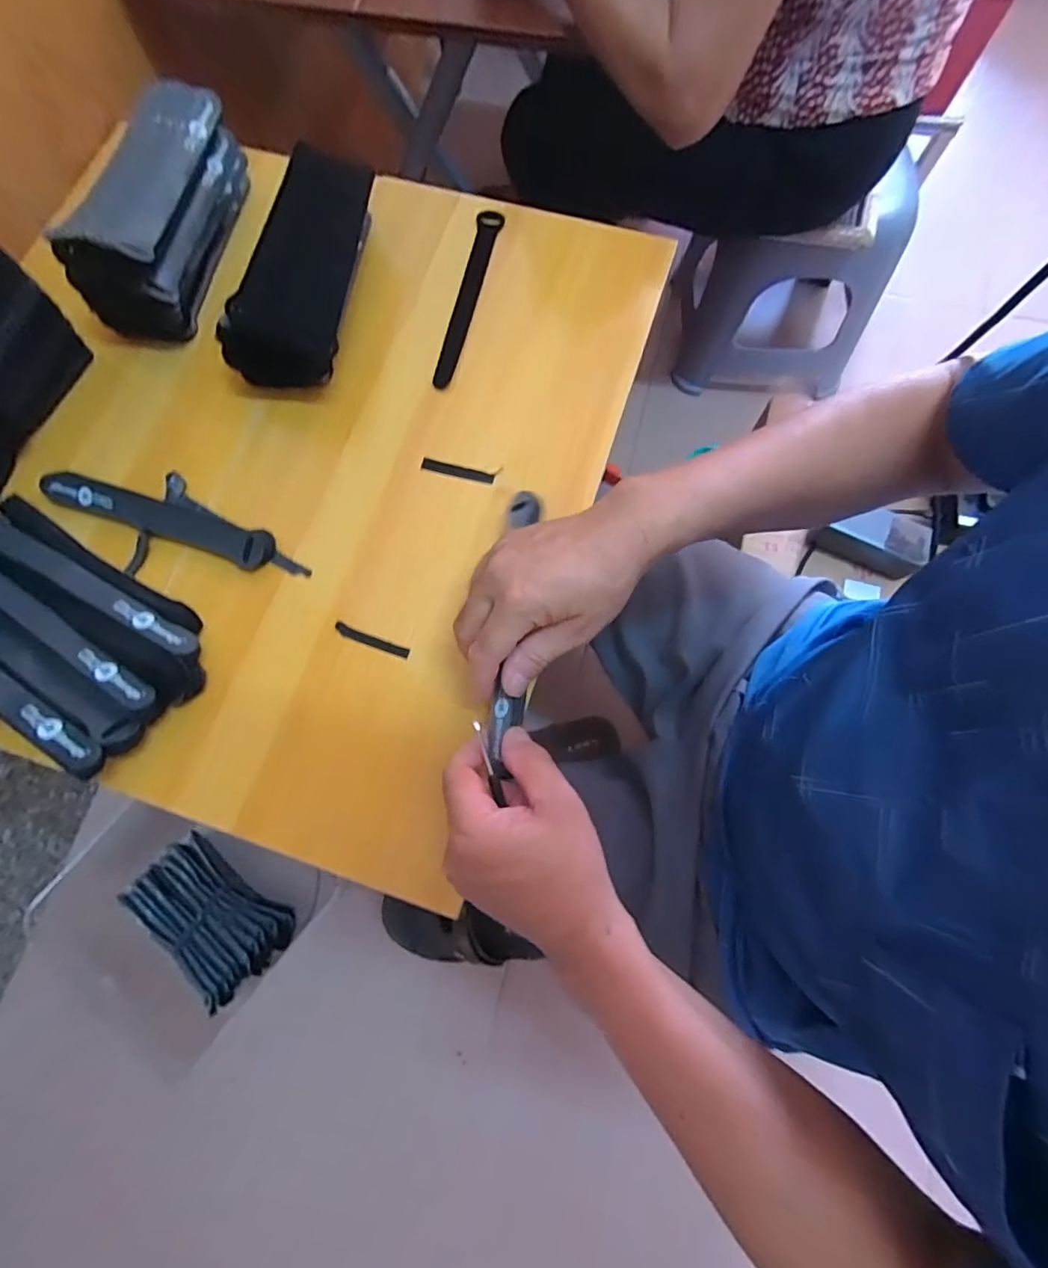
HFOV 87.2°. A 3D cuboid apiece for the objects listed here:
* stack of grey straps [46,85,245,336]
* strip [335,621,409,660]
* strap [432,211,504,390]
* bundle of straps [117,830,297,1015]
[{"bbox_3d":[-0.313,-0.368,0.477,0.076,0.087,0.198,7,75,3],"label":"stack of grey straps"},{"bbox_3d":[-0.115,0.005,0.415,0.060,0.004,0.009,22,76,7],"label":"strip"},{"bbox_3d":[-0.051,-0.306,0.497,0.020,0.010,0.192,12,75,5],"label":"strap"},{"bbox_3d":[-0.440,0.390,0.771,0.215,0.051,0.134,40,79,11],"label":"bundle of straps"}]

